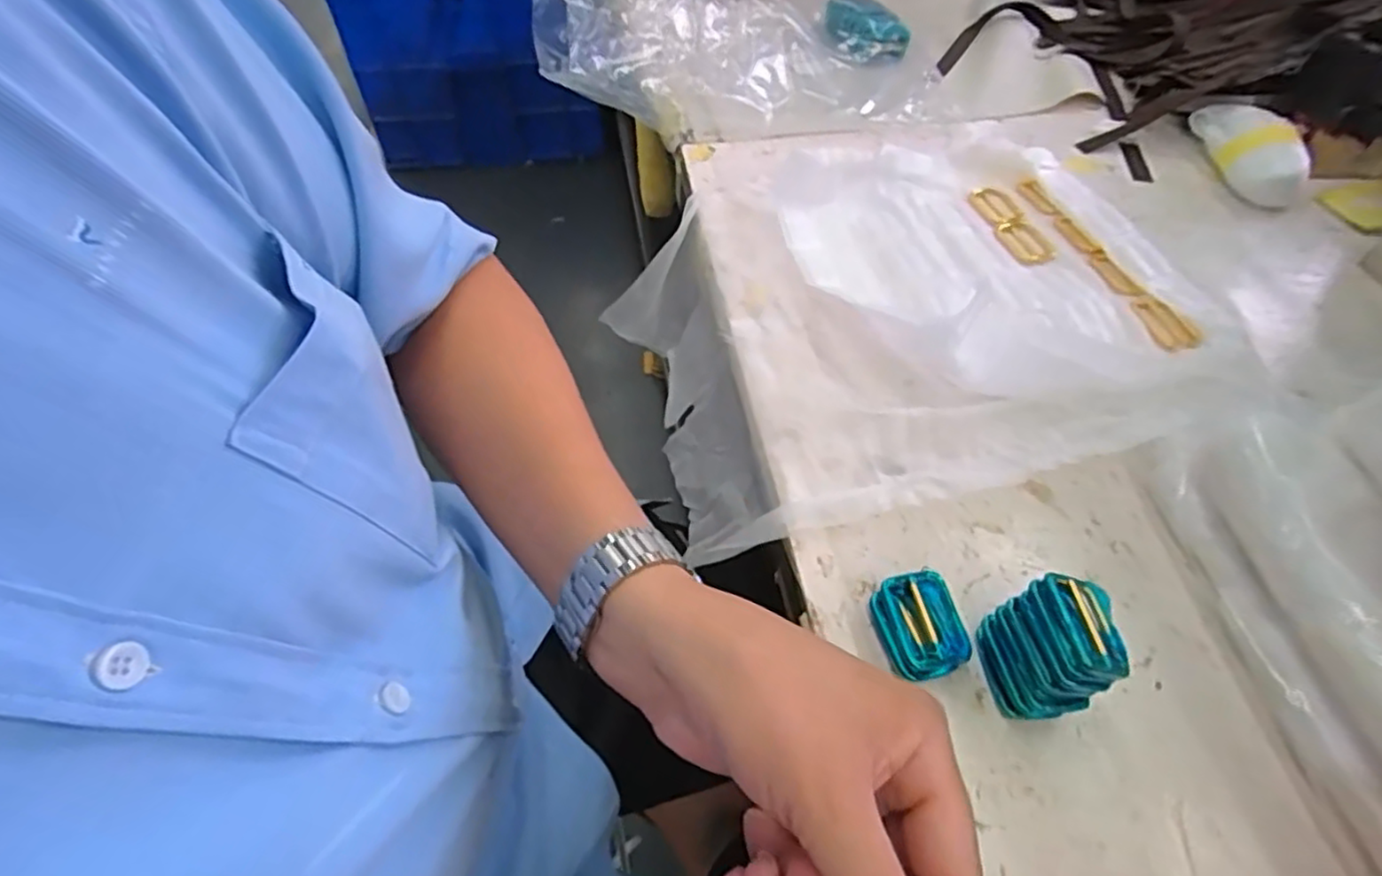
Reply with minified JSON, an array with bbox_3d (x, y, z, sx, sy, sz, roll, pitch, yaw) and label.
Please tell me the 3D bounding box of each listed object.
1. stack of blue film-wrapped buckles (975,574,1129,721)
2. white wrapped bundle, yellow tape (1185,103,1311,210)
[{"bbox_3d":[0.157,0.092,0.301,0.042,0.052,0.048,-5,54,-5],"label":"stack of blue film-wrapped buckles"},{"bbox_3d":[0.463,-0.240,0.574,0.054,0.041,0.110,2,52,2],"label":"white wrapped bundle, yellow tape"}]

